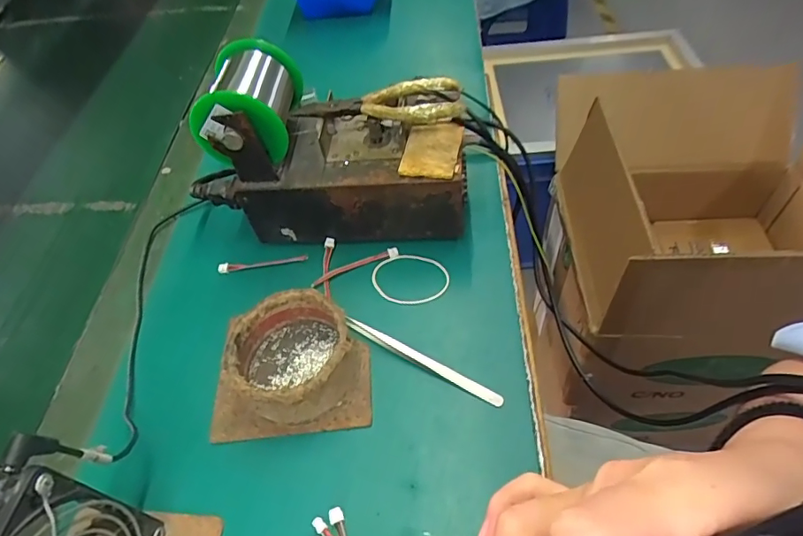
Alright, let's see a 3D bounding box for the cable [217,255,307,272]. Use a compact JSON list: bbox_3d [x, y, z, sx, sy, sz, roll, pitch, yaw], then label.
[{"bbox_3d":[-0.119,-0.005,0.431,0.076,0.004,0.008,-5,52,1],"label":"cable"}]

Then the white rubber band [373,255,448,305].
[{"bbox_3d":[0.008,0.008,0.407,0.062,0.005,0.050,12,53,15],"label":"white rubber band"}]

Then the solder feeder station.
[{"bbox_3d":[-0.060,-0.101,0.418,0.222,0.126,0.106,-1,53,4],"label":"solder feeder station"}]

